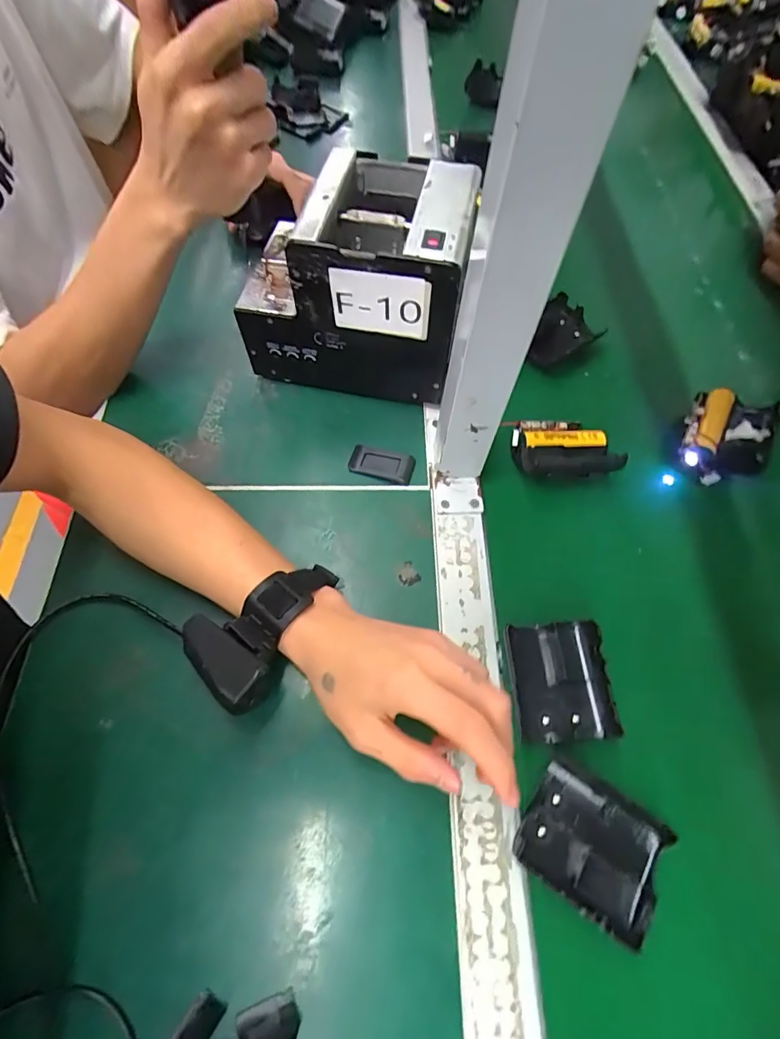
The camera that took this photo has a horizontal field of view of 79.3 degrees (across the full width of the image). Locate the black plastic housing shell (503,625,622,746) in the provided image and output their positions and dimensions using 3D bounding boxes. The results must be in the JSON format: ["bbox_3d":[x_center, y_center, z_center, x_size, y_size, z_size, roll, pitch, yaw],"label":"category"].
[{"bbox_3d":[0.119,0.113,0.330,0.065,0.017,0.077,-2,66,-4],"label":"black plastic housing shell"}]

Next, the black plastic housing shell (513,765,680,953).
[{"bbox_3d":[0.121,0.198,0.286,0.080,0.019,0.065,27,66,15],"label":"black plastic housing shell"}]

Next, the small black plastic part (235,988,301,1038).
[{"bbox_3d":[-0.066,0.273,0.253,0.032,0.007,0.022,-17,68,-11],"label":"small black plastic part"}]

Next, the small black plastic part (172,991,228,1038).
[{"bbox_3d":[-0.105,0.276,0.254,0.017,0.004,0.031,29,67,10],"label":"small black plastic part"}]

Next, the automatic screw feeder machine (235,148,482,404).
[{"bbox_3d":[-0.027,-0.210,0.418,0.178,0.153,0.135,13,64,4],"label":"automatic screw feeder machine"}]

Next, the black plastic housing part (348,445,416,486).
[{"bbox_3d":[-0.007,-0.049,0.420,0.056,0.006,0.029,14,66,3],"label":"black plastic housing part"}]

